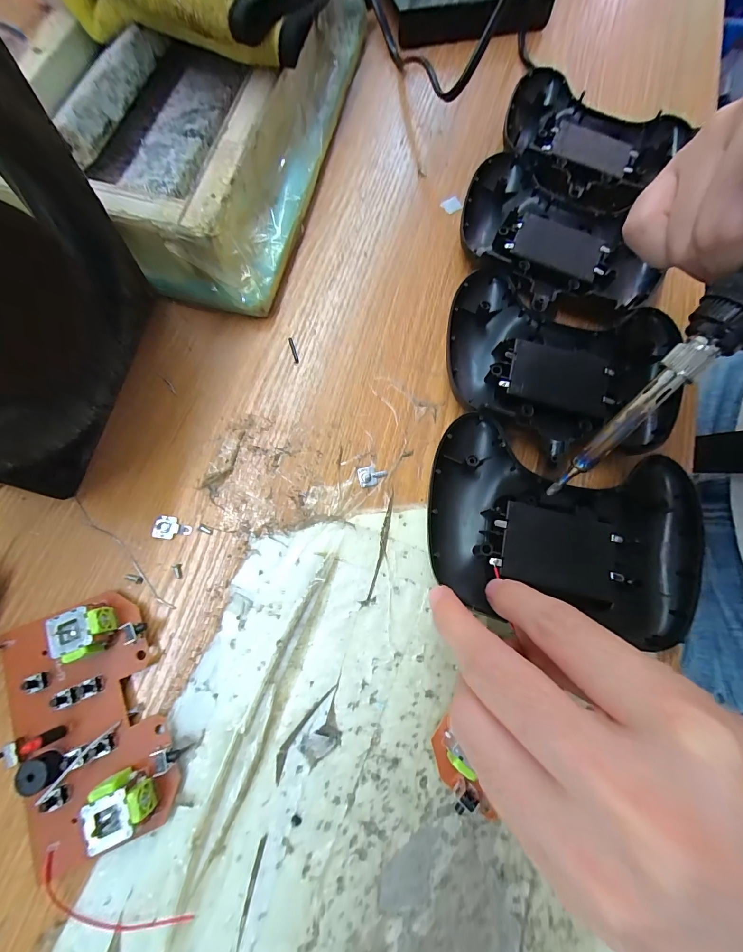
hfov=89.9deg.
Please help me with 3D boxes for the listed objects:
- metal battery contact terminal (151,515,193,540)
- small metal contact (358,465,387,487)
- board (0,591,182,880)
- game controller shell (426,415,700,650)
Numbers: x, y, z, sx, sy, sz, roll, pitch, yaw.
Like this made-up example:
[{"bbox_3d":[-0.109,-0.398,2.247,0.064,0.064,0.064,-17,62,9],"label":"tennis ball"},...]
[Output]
[{"bbox_3d":[-0.093,0.024,0.173,0.017,0.004,0.011,6,74,-1],"label":"metal battery contact terminal"},{"bbox_3d":[0.001,-0.001,0.186,0.014,0.004,0.010,-11,75,-5],"label":"small metal contact"},{"bbox_3d":[-0.113,0.095,0.144,0.055,0.017,0.088,-24,76,-9],"label":"board"},{"bbox_3d":[0.089,0.023,0.173,0.120,0.020,0.085,12,74,1],"label":"game controller shell"}]

